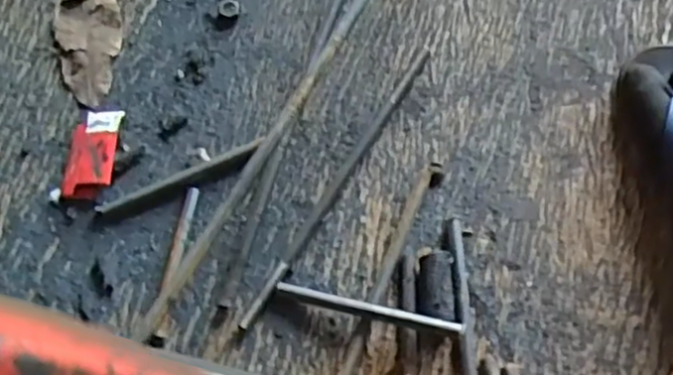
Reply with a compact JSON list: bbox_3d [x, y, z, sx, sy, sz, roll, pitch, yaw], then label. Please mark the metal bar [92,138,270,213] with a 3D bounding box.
[{"bbox_3d":[-0.135,-0.008,0.622,0.152,0.009,0.013,-21,70,-5],"label":"metal bar"}]

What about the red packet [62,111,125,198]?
[{"bbox_3d":[-0.217,-0.031,0.633,0.044,0.016,0.083,2,69,3],"label":"red packet"}]

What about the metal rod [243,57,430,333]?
[{"bbox_3d":[0.004,-0.007,0.613,0.011,0.009,0.292,30,73,13],"label":"metal rod"}]

